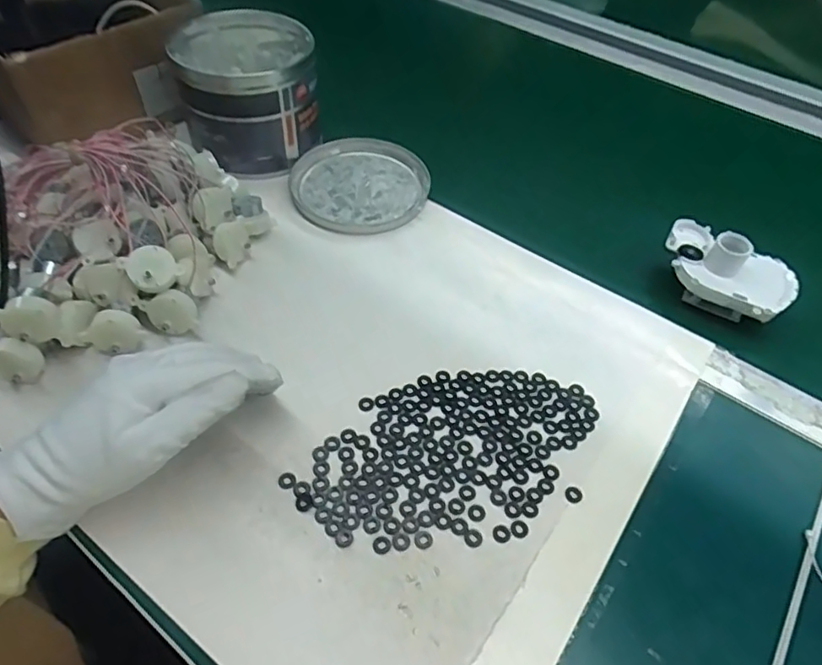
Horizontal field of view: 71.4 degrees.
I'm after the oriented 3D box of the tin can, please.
[{"bbox_3d":[-0.164,-0.242,0.574,0.128,0.107,0.148,-9,52,-12],"label":"tin can"}]

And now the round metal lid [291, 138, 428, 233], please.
[{"bbox_3d":[-0.050,-0.146,0.559,0.128,0.017,0.134,2,50,-3],"label":"round metal lid"}]

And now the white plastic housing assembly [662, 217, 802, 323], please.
[{"bbox_3d":[0.260,-0.051,0.474,0.102,0.057,0.064,32,55,21],"label":"white plastic housing assembly"}]

